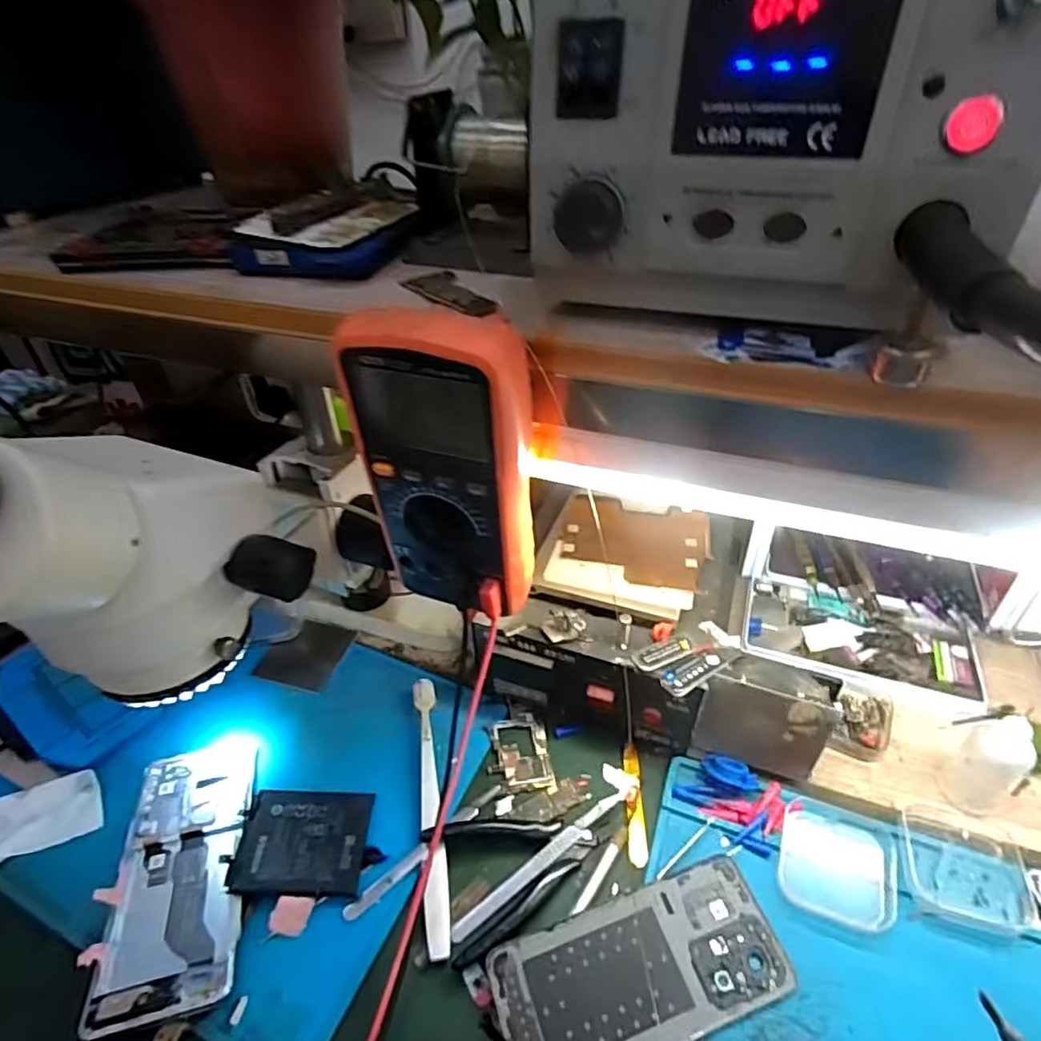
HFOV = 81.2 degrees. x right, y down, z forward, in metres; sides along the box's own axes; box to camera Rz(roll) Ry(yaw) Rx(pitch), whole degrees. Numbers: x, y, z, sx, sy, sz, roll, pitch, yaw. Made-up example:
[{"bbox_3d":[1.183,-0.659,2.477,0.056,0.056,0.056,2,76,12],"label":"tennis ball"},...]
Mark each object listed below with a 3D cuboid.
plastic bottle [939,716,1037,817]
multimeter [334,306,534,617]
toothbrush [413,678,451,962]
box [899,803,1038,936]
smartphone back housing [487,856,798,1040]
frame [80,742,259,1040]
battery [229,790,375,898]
[{"bbox_3d":[0.306,0.157,0.395,0.043,0.070,0.034,-24,43,-26],"label":"plastic bottle"},{"bbox_3d":[-0.038,-0.022,0.321,0.088,0.170,0.041,11,40,17],"label":"multimeter"},{"bbox_3d":[-0.061,0.187,0.412,0.015,0.017,0.184,-7,38,-6],"label":"toothbrush"},{"bbox_3d":[0.268,0.207,0.370,0.066,0.015,0.069,8,39,13],"label":"box"},{"bbox_3d":[0.067,0.247,0.335,0.155,0.008,0.071,-13,39,-14],"label":"smartphone back housing"},{"bbox_3d":[-0.213,0.215,0.385,0.073,0.011,0.164,-10,38,-10],"label":"frame"},{"bbox_3d":[-0.138,0.205,0.390,0.078,0.004,0.062,5,40,-9],"label":"battery"}]

